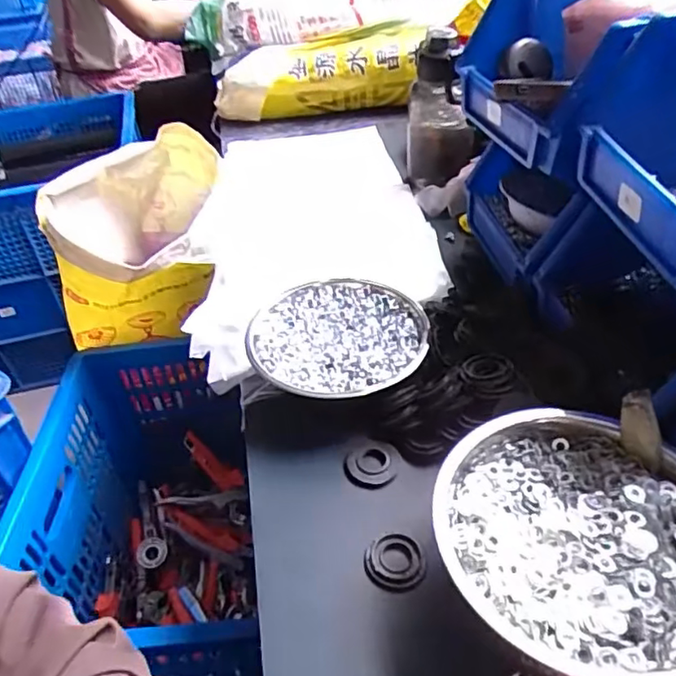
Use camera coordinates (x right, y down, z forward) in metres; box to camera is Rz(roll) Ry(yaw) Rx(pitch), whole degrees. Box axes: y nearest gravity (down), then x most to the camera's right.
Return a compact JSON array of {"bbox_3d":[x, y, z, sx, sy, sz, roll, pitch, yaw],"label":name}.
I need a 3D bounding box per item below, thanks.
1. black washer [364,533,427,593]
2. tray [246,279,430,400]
[{"bbox_3d":[0.042,0.163,0.434,0.043,0.005,0.041,-3,39,3],"label":"black washer"},{"bbox_3d":[0.000,-0.002,0.566,0.164,0.017,0.163,-3,39,3],"label":"tray"}]

